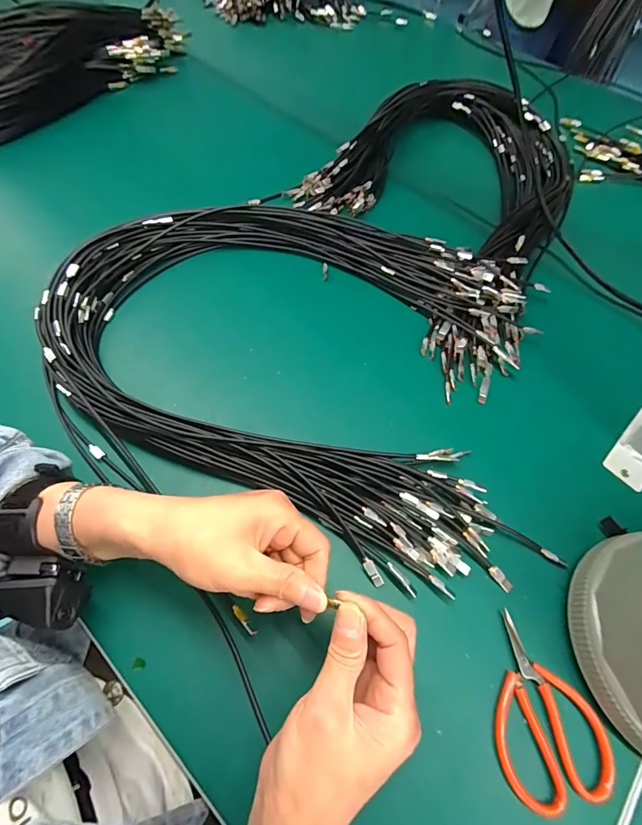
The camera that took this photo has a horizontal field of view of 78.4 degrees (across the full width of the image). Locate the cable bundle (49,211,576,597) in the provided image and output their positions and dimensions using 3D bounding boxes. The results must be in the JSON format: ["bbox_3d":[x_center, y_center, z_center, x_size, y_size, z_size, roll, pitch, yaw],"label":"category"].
[{"bbox_3d":[-0.018,-0.068,0.406,0.513,0.034,0.389,14,61,5],"label":"cable bundle"}]

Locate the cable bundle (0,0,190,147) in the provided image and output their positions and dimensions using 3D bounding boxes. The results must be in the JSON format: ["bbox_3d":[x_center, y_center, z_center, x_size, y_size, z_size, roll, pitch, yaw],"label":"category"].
[{"bbox_3d":[-0.451,-0.538,0.607,0.509,0.065,0.228,-30,66,-19],"label":"cable bundle"}]

